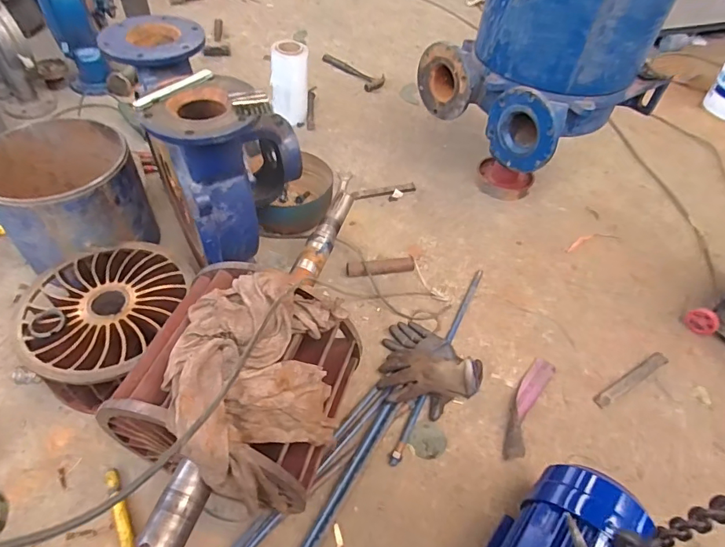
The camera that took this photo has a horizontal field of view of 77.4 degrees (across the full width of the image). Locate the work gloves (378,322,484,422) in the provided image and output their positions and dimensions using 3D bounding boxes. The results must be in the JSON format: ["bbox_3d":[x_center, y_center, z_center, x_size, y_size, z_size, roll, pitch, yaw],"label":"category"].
[{"bbox_3d":[0.141,0.207,0.983,0.220,0.062,0.204,3,50,-3],"label":"work gloves"}]

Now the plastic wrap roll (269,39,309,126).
[{"bbox_3d":[-0.254,-0.640,1.545,0.092,0.245,0.112,38,57,23],"label":"plastic wrap roll"}]

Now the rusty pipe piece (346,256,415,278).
[{"bbox_3d":[0.047,-0.017,1.186,0.176,0.036,0.042,-5,51,-10],"label":"rusty pipe piece"}]

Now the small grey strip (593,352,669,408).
[{"bbox_3d":[0.615,0.239,1.032,0.240,0.011,0.032,-22,56,-22],"label":"small grey strip"}]

